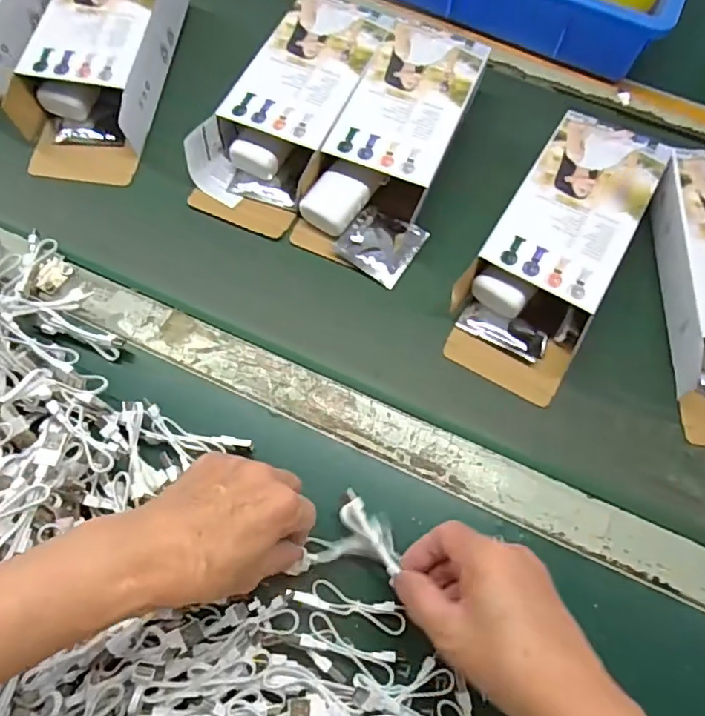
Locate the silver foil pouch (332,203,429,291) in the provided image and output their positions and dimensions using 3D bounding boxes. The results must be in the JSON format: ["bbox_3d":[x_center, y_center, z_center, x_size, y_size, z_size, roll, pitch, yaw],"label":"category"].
[{"bbox_3d":[0.025,-0.102,0.483,0.063,0.010,0.066,31,76,11],"label":"silver foil pouch"}]

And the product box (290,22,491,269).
[{"bbox_3d":[0.039,-0.200,0.496,0.101,0.048,0.250,24,75,9],"label":"product box"}]

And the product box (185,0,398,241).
[{"bbox_3d":[-0.052,-0.236,0.504,0.101,0.045,0.253,27,76,10],"label":"product box"}]

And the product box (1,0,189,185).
[{"bbox_3d":[-0.236,-0.291,0.511,0.112,0.046,0.245,9,73,5],"label":"product box"}]

